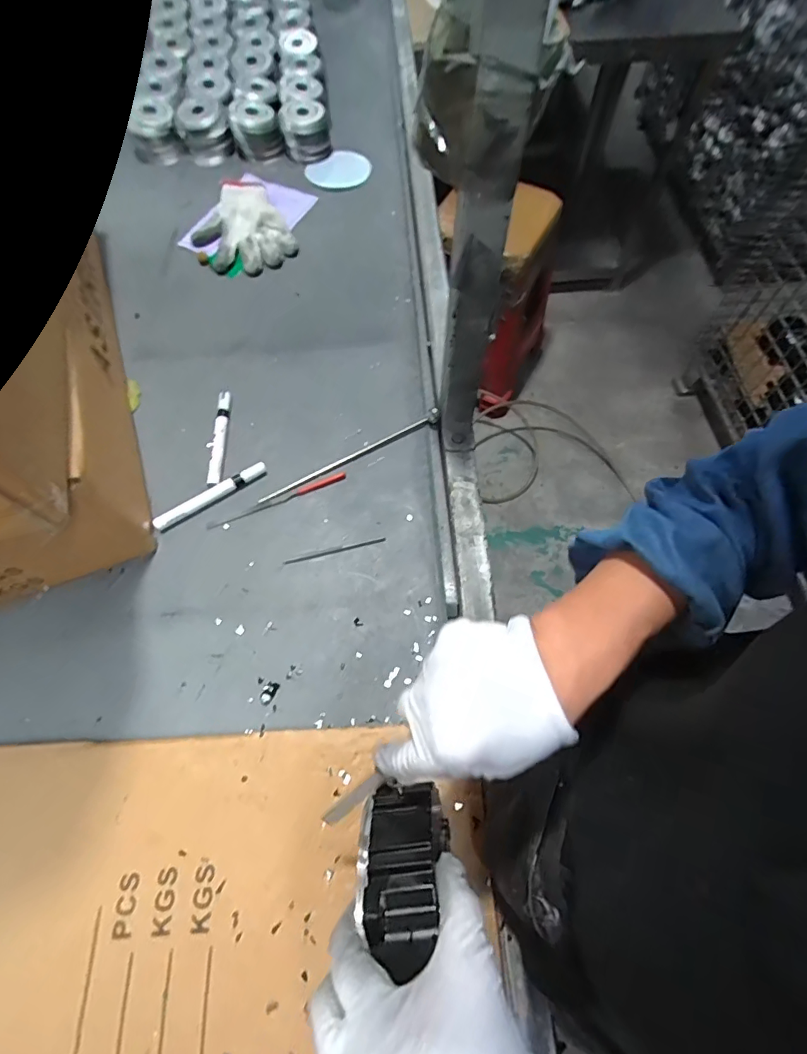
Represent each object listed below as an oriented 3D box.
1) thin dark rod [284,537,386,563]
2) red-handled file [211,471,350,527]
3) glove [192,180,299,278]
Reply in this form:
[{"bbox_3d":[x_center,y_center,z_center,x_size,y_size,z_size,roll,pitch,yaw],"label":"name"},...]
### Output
[{"bbox_3d":[-0.079,0.027,0.567,0.118,0.007,0.005,-14,65,-5],"label":"thin dark rod"},{"bbox_3d":[-0.152,-0.033,0.595,0.172,0.009,0.013,-24,66,-9],"label":"red-handled file"},{"bbox_3d":[-0.267,-0.489,0.797,0.143,0.034,0.195,-27,67,-11],"label":"glove"}]

